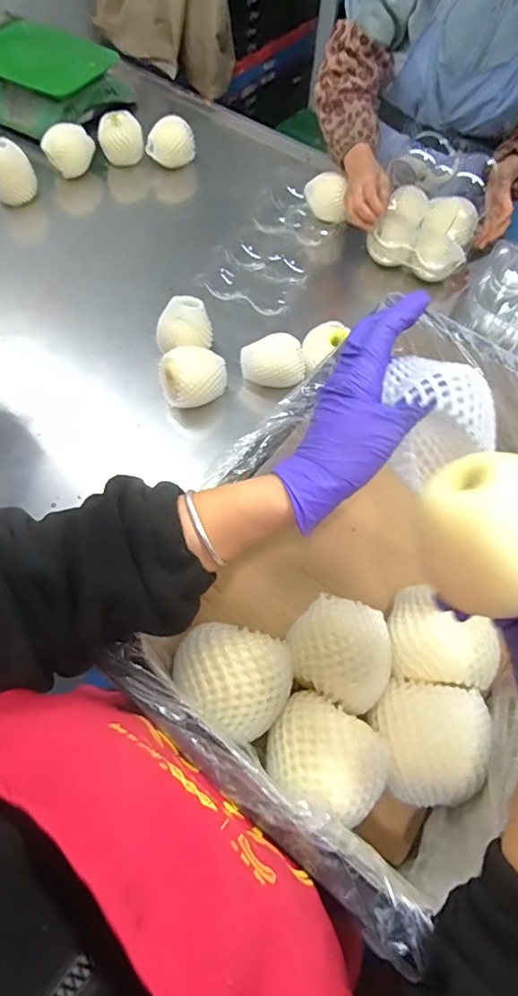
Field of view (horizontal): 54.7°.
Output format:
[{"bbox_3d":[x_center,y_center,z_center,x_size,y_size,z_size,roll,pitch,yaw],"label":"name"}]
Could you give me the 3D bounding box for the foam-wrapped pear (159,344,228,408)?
[{"bbox_3d":[-0.105,-0.186,0.803,0.107,0.089,0.074,-7,64,-7],"label":"foam-wrapped pear"}]

